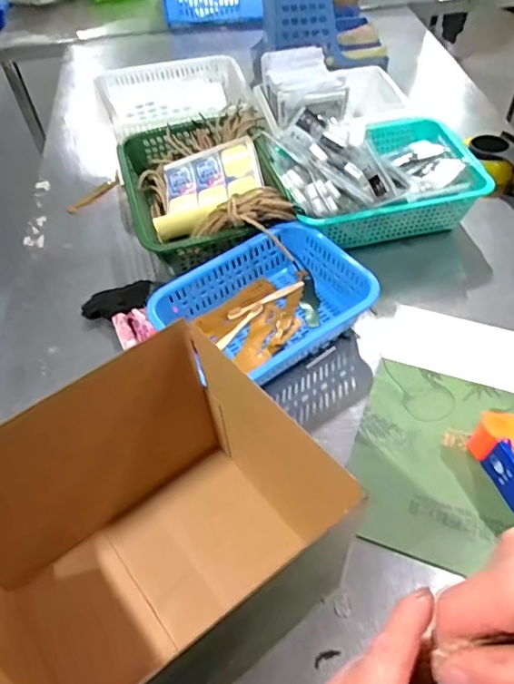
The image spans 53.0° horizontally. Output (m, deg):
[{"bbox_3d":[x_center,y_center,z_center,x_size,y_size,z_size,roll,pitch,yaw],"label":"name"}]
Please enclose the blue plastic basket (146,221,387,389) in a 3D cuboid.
[{"bbox_3d":[0.005,-0.054,0.819,0.311,0.092,0.215,-28,55,-17],"label":"blue plastic basket"}]

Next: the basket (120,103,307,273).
[{"bbox_3d":[-0.099,-0.298,0.982,0.281,0.126,0.386,-15,52,-8],"label":"basket"}]

